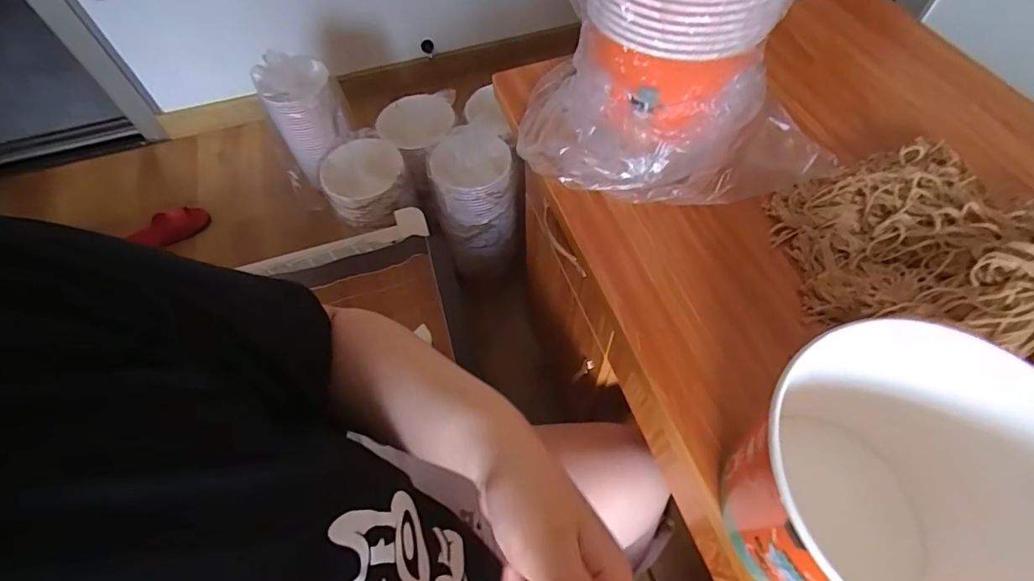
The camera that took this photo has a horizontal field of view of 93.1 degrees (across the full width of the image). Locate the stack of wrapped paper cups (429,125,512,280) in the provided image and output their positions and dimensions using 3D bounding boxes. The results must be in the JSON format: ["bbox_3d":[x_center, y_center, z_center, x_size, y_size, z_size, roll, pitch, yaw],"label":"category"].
[{"bbox_3d":[-0.084,-0.184,1.089,0.160,0.303,0.155,0,59,2],"label":"stack of wrapped paper cups"}]

